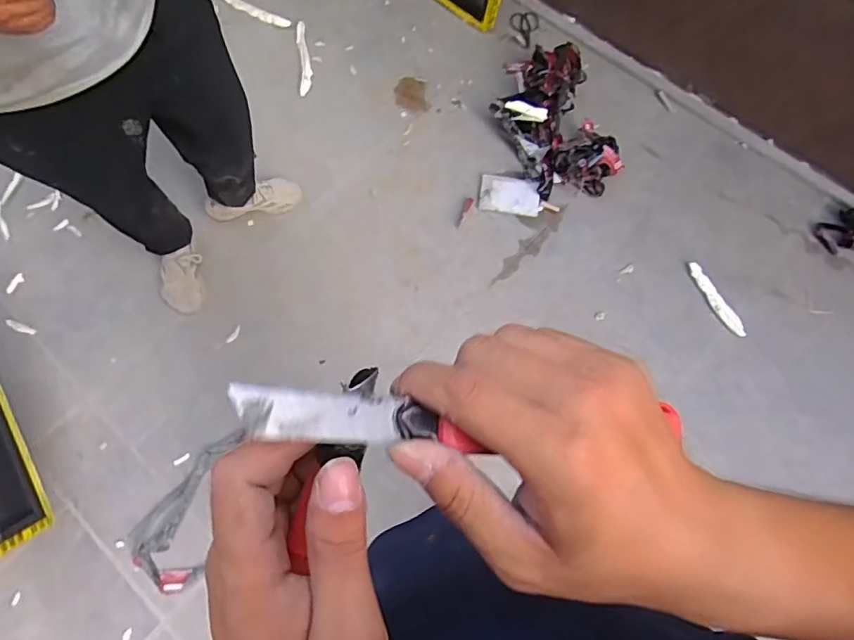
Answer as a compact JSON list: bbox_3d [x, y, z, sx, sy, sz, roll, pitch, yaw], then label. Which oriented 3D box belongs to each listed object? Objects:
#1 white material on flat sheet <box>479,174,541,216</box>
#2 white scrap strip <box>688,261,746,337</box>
[{"bbox_3d":[0.261,-0.391,1.699,0.185,0.024,0.121,13,70,4],"label":"white material on flat sheet"},{"bbox_3d":[0.838,-0.064,1.575,0.039,0.016,0.251,-23,72,-9],"label":"white scrap strip"}]

